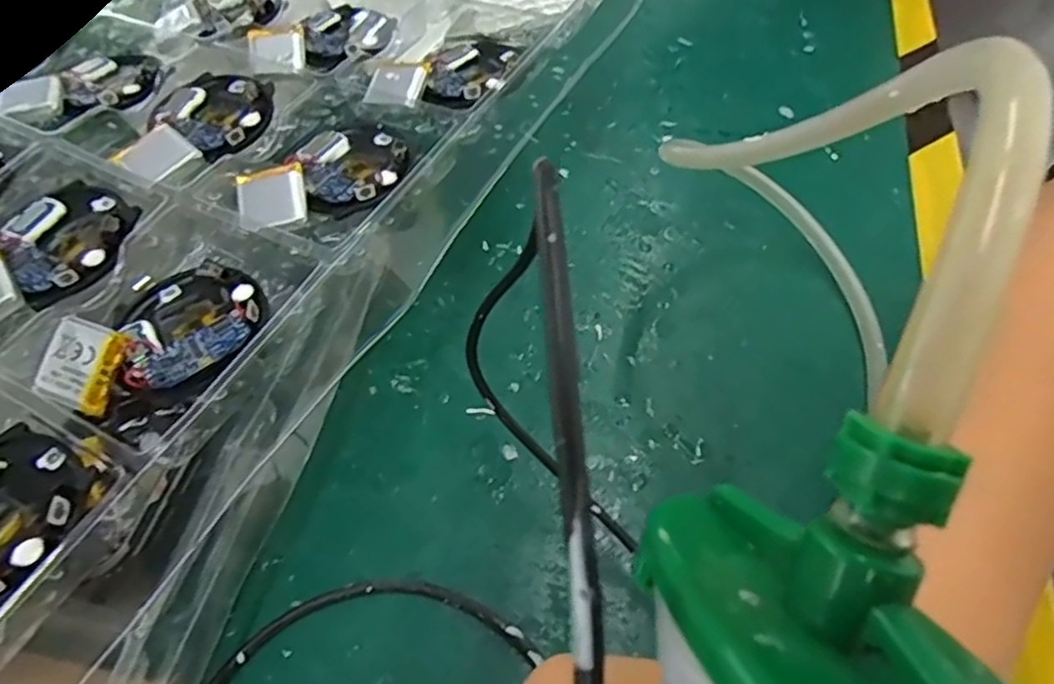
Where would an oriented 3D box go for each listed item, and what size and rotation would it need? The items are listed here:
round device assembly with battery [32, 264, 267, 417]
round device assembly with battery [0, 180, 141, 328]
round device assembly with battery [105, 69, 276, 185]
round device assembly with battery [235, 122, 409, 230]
[{"bbox_3d":[-0.099,-0.001,0.180,0.041,0.009,0.054,34,62,20],"label":"round device assembly with battery"},{"bbox_3d":[-0.145,-0.026,0.199,0.039,0.006,0.061,10,57,6],"label":"round device assembly with battery"},{"bbox_3d":[-0.113,-0.077,0.233,0.040,0.008,0.058,5,56,2],"label":"round device assembly with battery"},{"bbox_3d":[-0.066,-0.057,0.217,0.055,0.010,0.042,-21,59,-15],"label":"round device assembly with battery"}]

